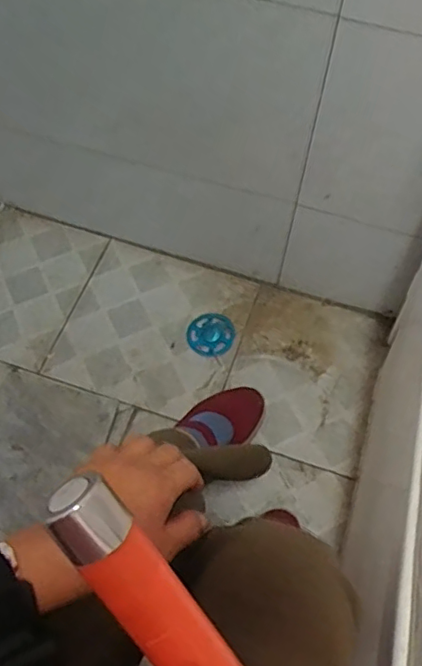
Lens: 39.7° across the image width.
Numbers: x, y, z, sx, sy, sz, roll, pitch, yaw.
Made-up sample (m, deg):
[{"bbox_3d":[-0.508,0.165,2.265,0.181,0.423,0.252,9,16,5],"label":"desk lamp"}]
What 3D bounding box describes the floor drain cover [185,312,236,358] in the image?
[{"bbox_3d":[0.001,0.000,1.005,0.076,0.005,0.086,29,64,13],"label":"floor drain cover"}]

